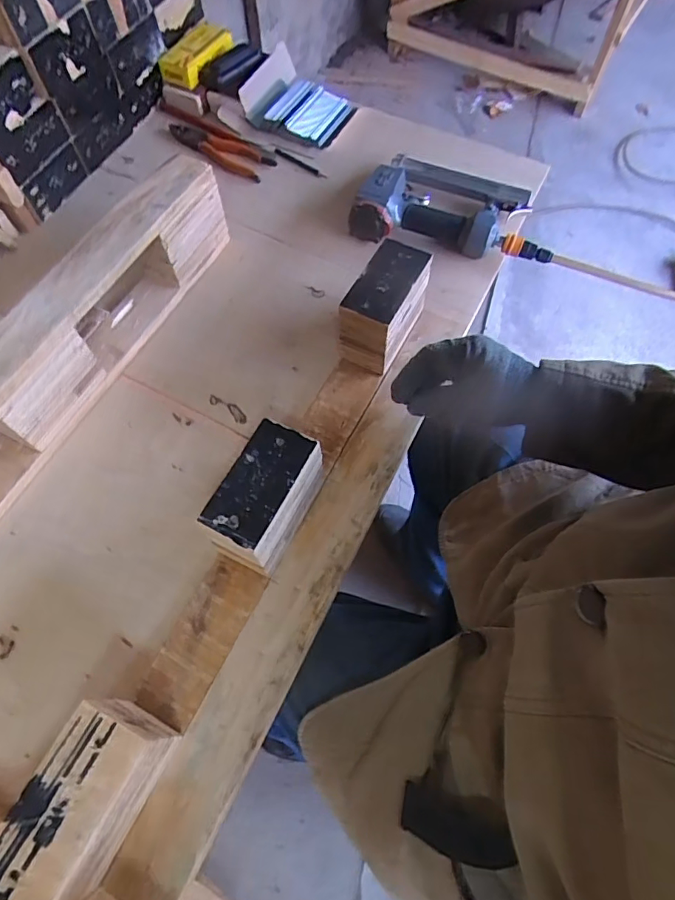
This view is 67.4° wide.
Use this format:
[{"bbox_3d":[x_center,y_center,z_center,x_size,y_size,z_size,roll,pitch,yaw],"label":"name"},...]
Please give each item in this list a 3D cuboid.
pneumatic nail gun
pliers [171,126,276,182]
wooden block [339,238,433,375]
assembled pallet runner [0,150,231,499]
[{"bbox_3d":[0.164,-0.346,0.714,0.269,0.053,0.151,10,64,6],"label":"pneumatic nail gun"},{"bbox_3d":[-0.182,-0.467,0.782,0.178,0.028,0.049,31,68,15],"label":"pliers"},{"bbox_3d":[0.059,-0.166,0.600,0.065,0.100,0.119,26,67,13],"label":"wooden block"},{"bbox_3d":[-0.338,-0.077,0.548,0.091,0.118,0.642,25,67,13],"label":"assembled pallet runner"}]

